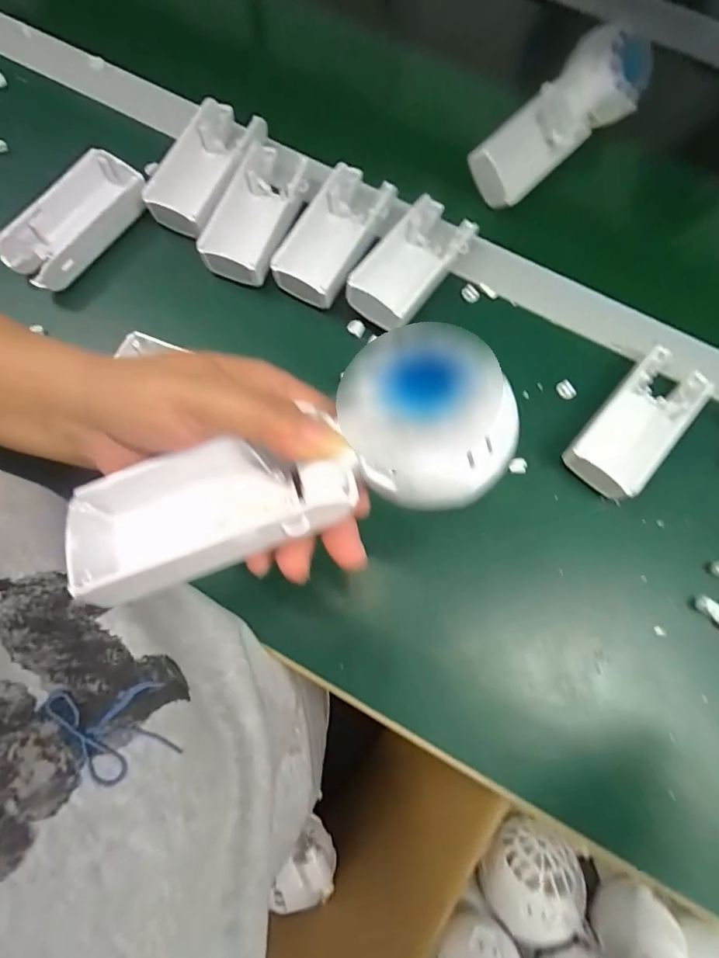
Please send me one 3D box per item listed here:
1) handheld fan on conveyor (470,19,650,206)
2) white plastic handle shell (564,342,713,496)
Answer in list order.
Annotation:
[{"bbox_3d":[0.158,-0.286,0.372,0.166,0.041,0.056,-44,81,-12],"label":"handheld fan on conveyor"},{"bbox_3d":[0.188,-0.040,0.315,0.050,0.025,0.111,44,78,9],"label":"white plastic handle shell"}]

